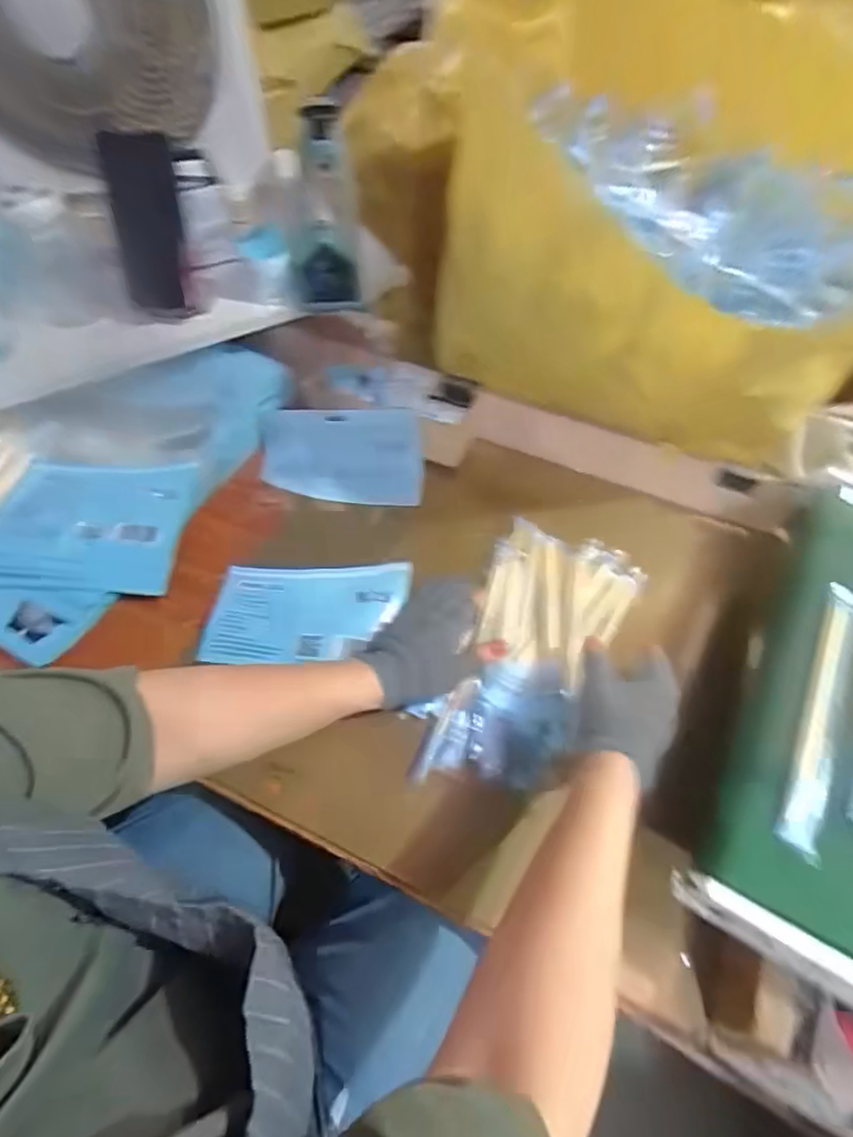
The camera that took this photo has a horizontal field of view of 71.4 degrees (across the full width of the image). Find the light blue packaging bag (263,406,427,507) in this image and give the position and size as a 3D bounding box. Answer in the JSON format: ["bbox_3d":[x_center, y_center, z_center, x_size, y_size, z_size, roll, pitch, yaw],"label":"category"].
[{"bbox_3d":[-0.100,-0.133,0.707,0.186,0.007,0.111,0,92,1],"label":"light blue packaging bag"}]

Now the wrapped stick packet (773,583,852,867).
[{"bbox_3d":[0.299,0.104,0.444,0.026,0.008,0.224,25,60,15],"label":"wrapped stick packet"}]

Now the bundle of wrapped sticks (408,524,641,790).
[{"bbox_3d":[0.101,0.072,0.564,0.138,0.046,0.285,24,61,14],"label":"bundle of wrapped sticks"}]

